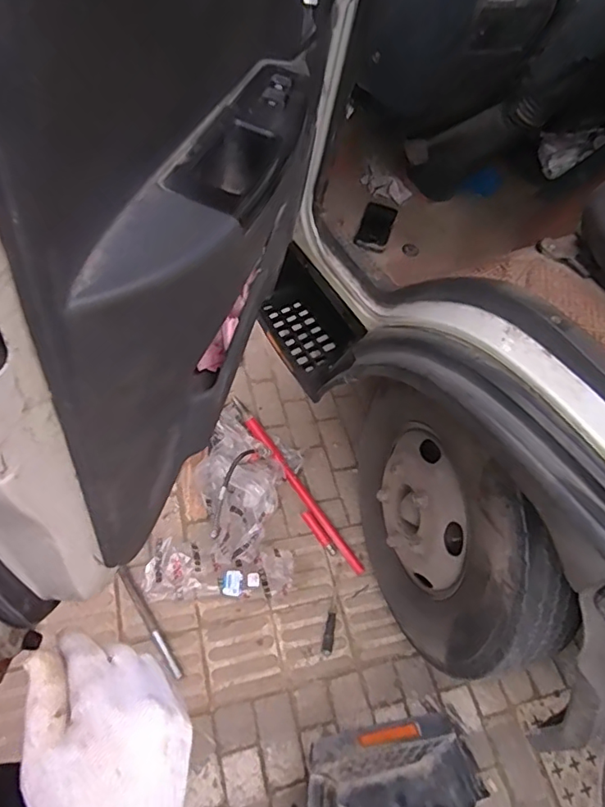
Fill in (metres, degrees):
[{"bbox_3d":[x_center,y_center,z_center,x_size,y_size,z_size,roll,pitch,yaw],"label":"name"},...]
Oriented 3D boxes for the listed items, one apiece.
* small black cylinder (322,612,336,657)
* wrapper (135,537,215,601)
[{"bbox_3d":[0.074,0.631,1.467,0.026,0.025,0.112,5,57,9],"label":"small black cylinder"},{"bbox_3d":[-0.341,0.464,1.466,0.187,0.032,0.155,15,59,15],"label":"wrapper"}]

